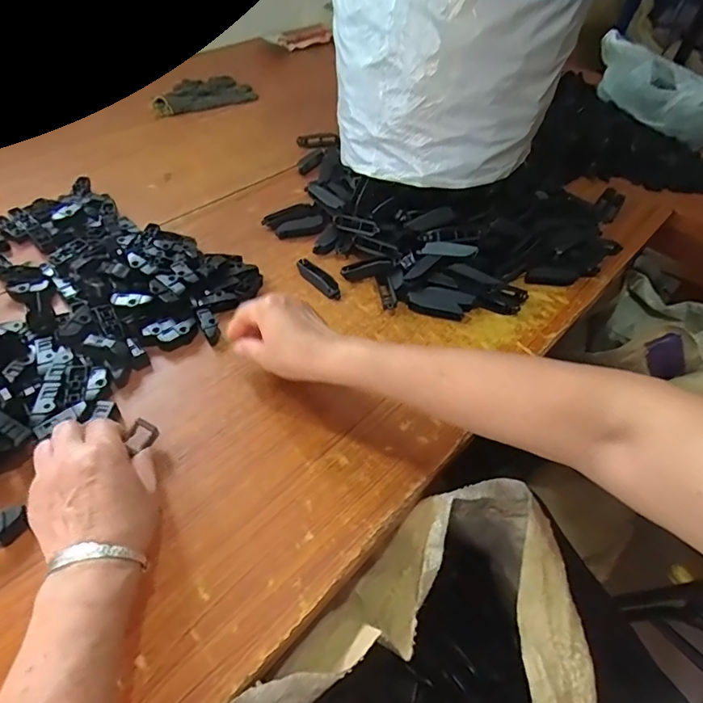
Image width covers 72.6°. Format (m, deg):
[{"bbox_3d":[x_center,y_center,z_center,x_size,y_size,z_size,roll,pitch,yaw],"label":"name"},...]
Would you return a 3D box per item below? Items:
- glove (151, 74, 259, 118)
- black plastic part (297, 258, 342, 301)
[{"bbox_3d":[-0.286,-0.497,0.919,0.196,0.027,0.107,-22,56,-23],"label":"glove"},{"bbox_3d":[-0.041,-0.093,0.612,0.021,0.015,0.073,-35,61,-30],"label":"black plastic part"}]

